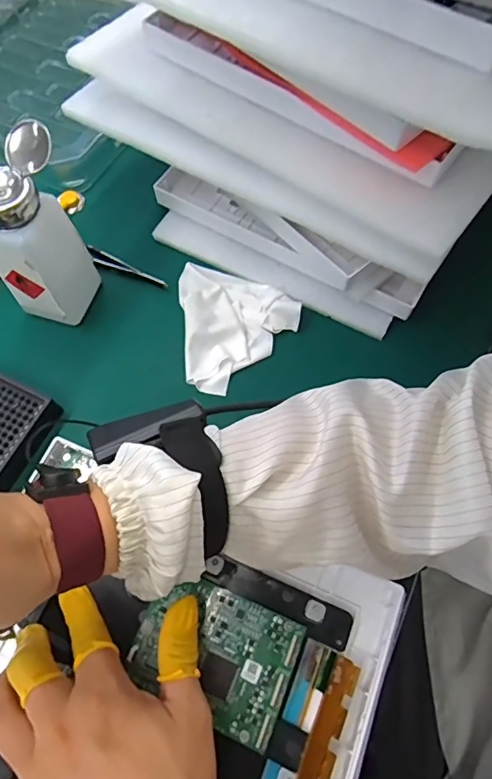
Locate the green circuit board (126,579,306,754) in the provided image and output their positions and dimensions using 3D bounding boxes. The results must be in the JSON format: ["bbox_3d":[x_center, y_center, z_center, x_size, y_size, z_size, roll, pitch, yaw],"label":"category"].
[{"bbox_3d":[-0.019,0.158,0.292,0.093,0.004,0.068,22,68,11],"label":"green circuit board"}]

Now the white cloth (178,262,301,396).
[{"bbox_3d":[-0.022,-0.061,0.401,0.103,0.021,0.099,-41,71,-15],"label":"white cloth"}]

